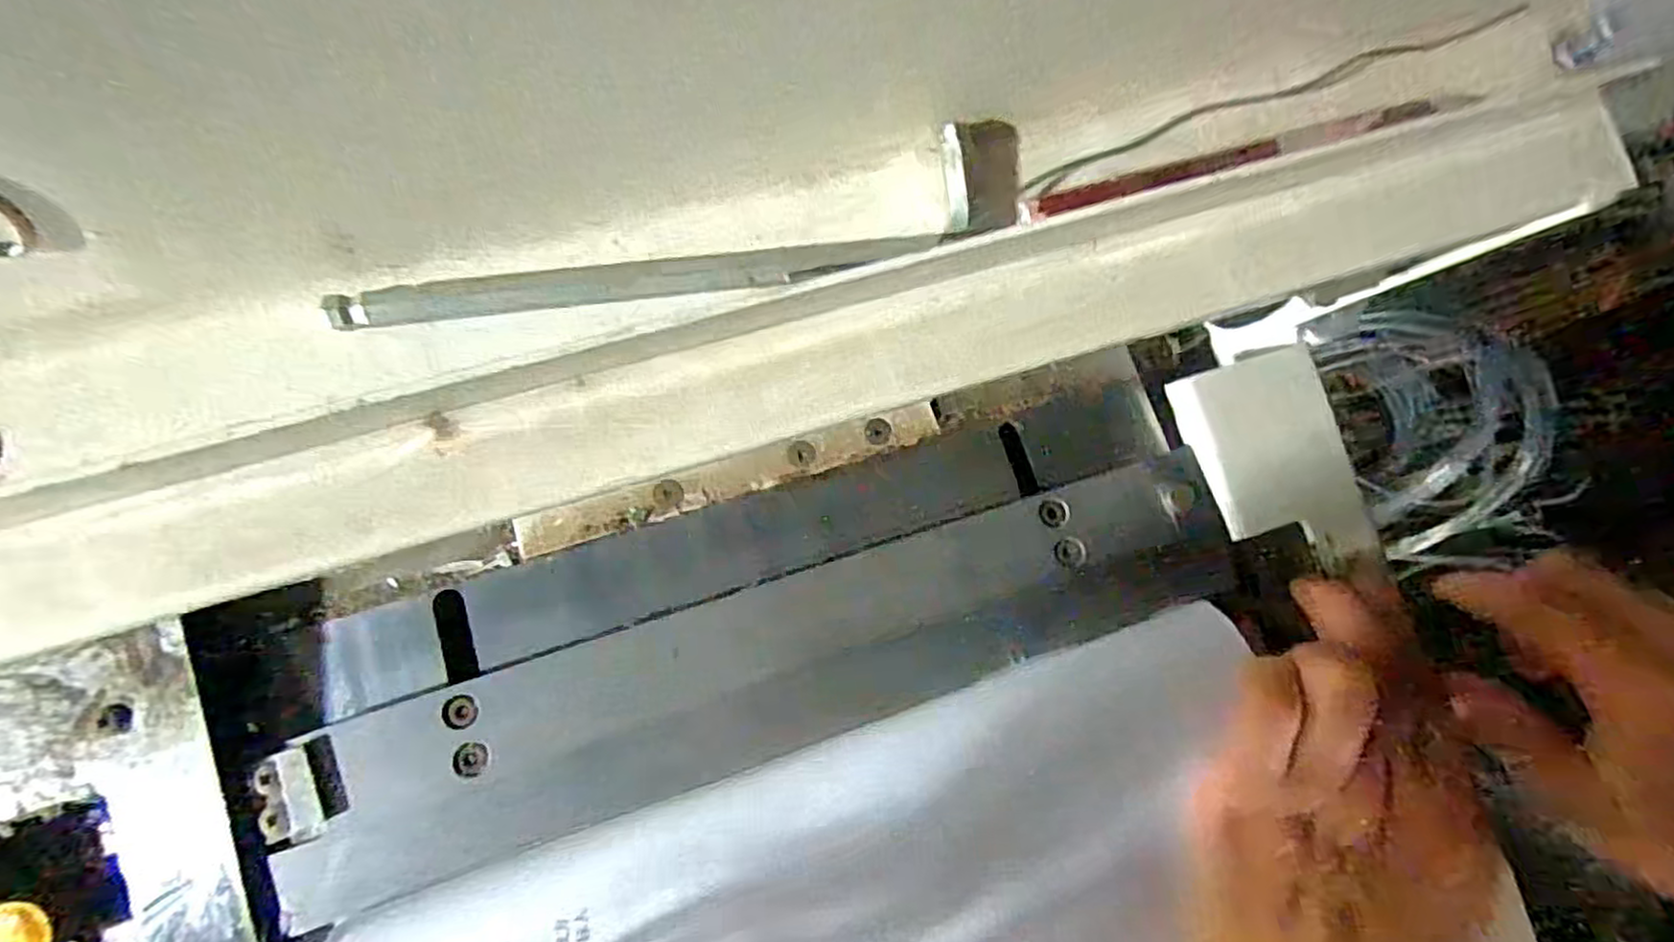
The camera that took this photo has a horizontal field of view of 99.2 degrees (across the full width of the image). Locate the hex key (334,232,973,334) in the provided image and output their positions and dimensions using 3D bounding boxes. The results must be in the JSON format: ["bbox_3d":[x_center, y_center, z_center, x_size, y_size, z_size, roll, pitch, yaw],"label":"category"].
[{"bbox_3d":[-0.033,-0.037,0.135,0.114,0.007,0.008,-8,86,-9],"label":"hex key"}]

